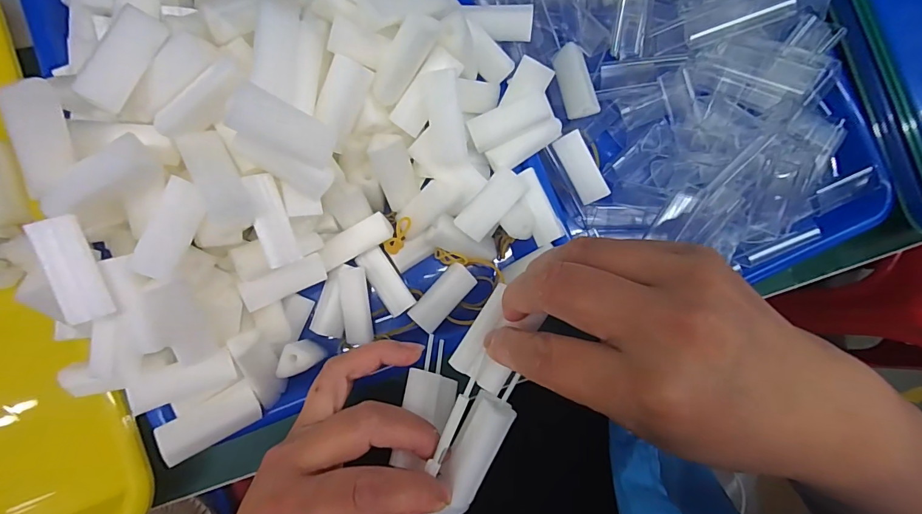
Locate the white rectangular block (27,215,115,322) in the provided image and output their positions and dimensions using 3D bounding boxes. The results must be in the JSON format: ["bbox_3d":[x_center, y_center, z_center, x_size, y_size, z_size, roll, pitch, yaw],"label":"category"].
[{"bbox_3d":[-0.165,0.006,0.181,0.017,0.007,0.044,-17,100,-9],"label":"white rectangular block"}]

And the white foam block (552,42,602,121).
[{"bbox_3d":[0.075,-0.113,0.273,0.019,0.009,0.047,-12,86,-8],"label":"white foam block"}]

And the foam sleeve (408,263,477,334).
[{"bbox_3d":[-0.011,0.026,0.269,0.020,0.011,0.045,42,81,-2],"label":"foam sleeve"}]

